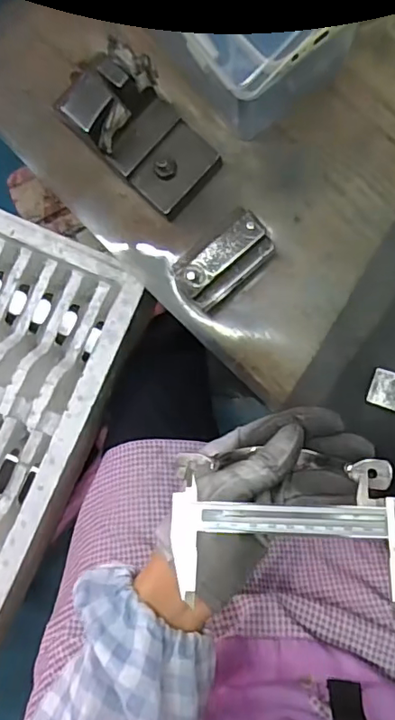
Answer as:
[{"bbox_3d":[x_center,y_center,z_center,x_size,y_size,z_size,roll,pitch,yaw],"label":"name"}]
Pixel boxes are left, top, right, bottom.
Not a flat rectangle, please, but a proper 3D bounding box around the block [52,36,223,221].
[{"bbox_3d":[-0.038,-0.163,0.402,0.096,0.074,0.067,43,91,8],"label":"block"}]

